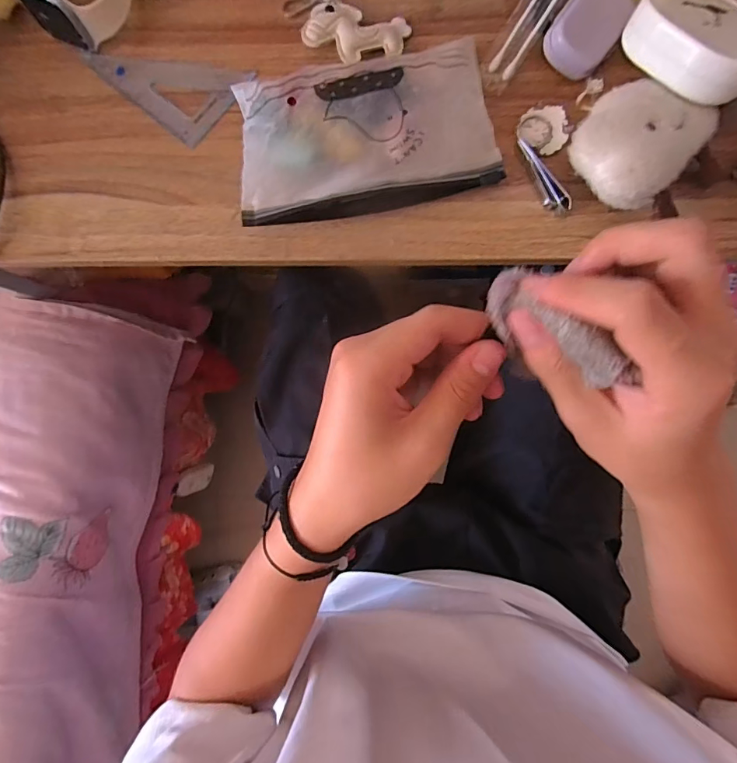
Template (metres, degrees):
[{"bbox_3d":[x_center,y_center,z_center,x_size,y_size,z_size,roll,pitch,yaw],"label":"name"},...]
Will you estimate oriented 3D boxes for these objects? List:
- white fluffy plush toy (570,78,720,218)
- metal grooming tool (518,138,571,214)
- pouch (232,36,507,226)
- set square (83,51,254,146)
[{"bbox_3d":[0.167,-0.139,0.266,0.080,0.035,0.074,0,86,4],"label":"white fluffy plush toy"},{"bbox_3d":[0.114,-0.134,0.285,0.013,0.011,0.053,-23,85,3],"label":"metal grooming tool"},{"bbox_3d":[-0.005,-0.162,0.289,0.163,0.029,0.099,-12,85,4],"label":"pouch"},{"bbox_3d":[-0.145,-0.224,0.320,0.107,0.007,0.066,37,90,6],"label":"set square"}]

